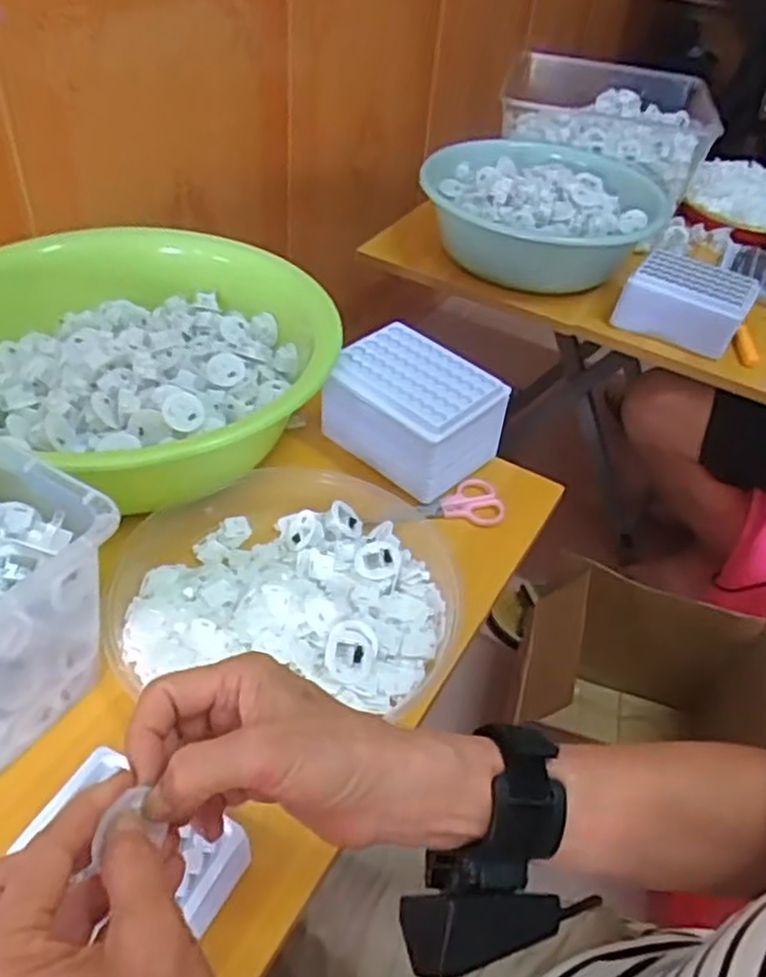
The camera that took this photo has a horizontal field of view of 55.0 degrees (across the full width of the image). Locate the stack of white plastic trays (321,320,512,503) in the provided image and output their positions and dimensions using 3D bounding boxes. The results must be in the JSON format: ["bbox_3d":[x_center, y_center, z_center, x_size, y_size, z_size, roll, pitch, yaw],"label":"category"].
[{"bbox_3d":[0.024,-0.061,0.620,0.128,0.091,0.092,32,48,24],"label":"stack of white plastic trays"}]

